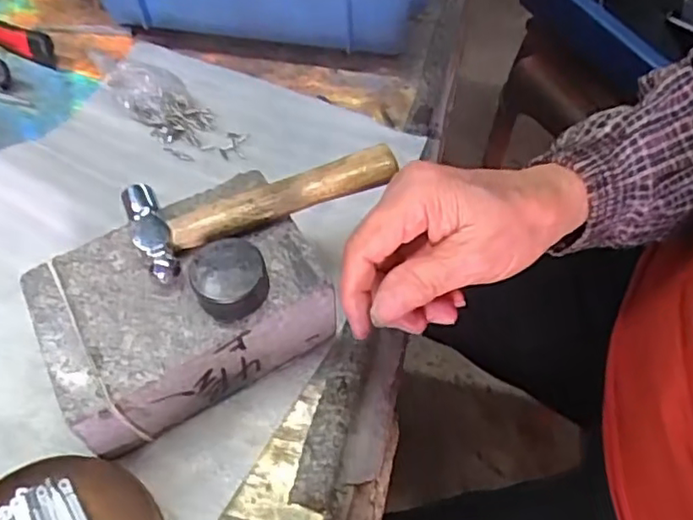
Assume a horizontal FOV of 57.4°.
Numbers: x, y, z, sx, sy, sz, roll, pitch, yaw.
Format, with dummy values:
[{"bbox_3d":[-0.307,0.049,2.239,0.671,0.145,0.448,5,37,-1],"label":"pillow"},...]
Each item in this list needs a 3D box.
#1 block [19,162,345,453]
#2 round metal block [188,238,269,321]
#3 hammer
[{"bbox_3d":[-0.091,0.030,0.364,0.149,0.063,0.108,-30,61,-17],"label":"block"},{"bbox_3d":[-0.062,0.009,0.327,0.036,0.023,0.037,-1,57,1],"label":"round metal block"},{"bbox_3d":[-0.049,-0.040,0.364,0.147,0.021,0.056,-26,60,-14],"label":"hammer"}]

